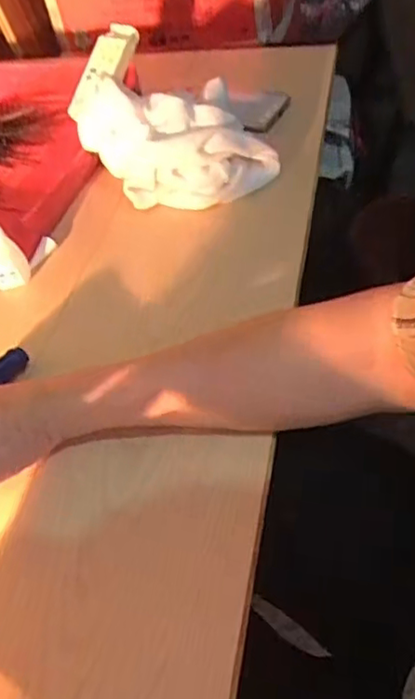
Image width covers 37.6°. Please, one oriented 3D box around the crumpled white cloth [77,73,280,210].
[{"bbox_3d":[-0.037,-0.199,0.603,0.189,0.095,0.085,8,49,13],"label":"crumpled white cloth"}]

